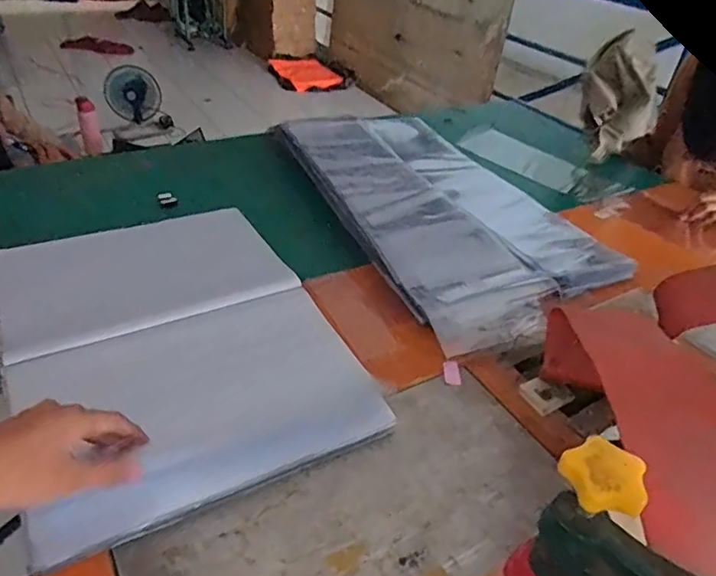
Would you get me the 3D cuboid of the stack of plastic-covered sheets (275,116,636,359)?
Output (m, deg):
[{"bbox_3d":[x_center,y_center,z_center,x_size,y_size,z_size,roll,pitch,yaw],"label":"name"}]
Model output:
[{"bbox_3d":[0.132,-0.143,0.907,0.347,0.051,0.610,-12,40,-22],"label":"stack of plastic-covered sheets"}]

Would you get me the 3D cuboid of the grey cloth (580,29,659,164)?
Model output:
[{"bbox_3d":[0.506,-0.359,1.105,0.147,0.222,0.143,18,39,16],"label":"grey cloth"}]

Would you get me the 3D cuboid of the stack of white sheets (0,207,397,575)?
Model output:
[{"bbox_3d":[-0.211,0.055,0.646,0.328,0.045,0.438,-16,42,-26],"label":"stack of white sheets"}]

